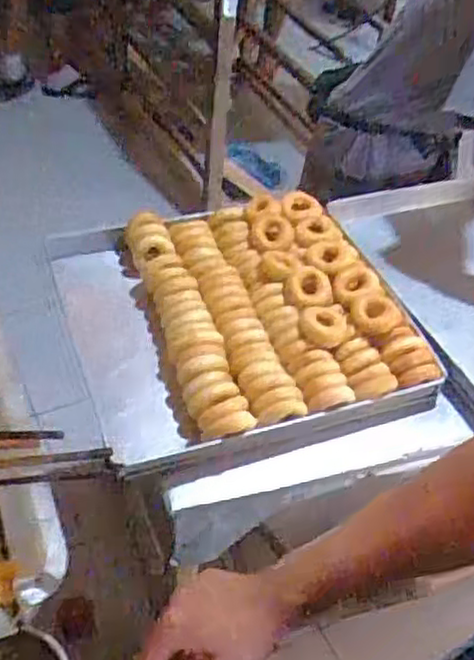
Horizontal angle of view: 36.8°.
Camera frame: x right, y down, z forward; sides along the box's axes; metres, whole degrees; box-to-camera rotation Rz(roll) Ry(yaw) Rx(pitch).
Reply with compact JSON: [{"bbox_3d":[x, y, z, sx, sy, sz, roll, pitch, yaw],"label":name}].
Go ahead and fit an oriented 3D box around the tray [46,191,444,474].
[{"bbox_3d":[-0.009,-0.031,1.142,0.491,0.108,0.507,-10,44,-17],"label":"tray"}]

